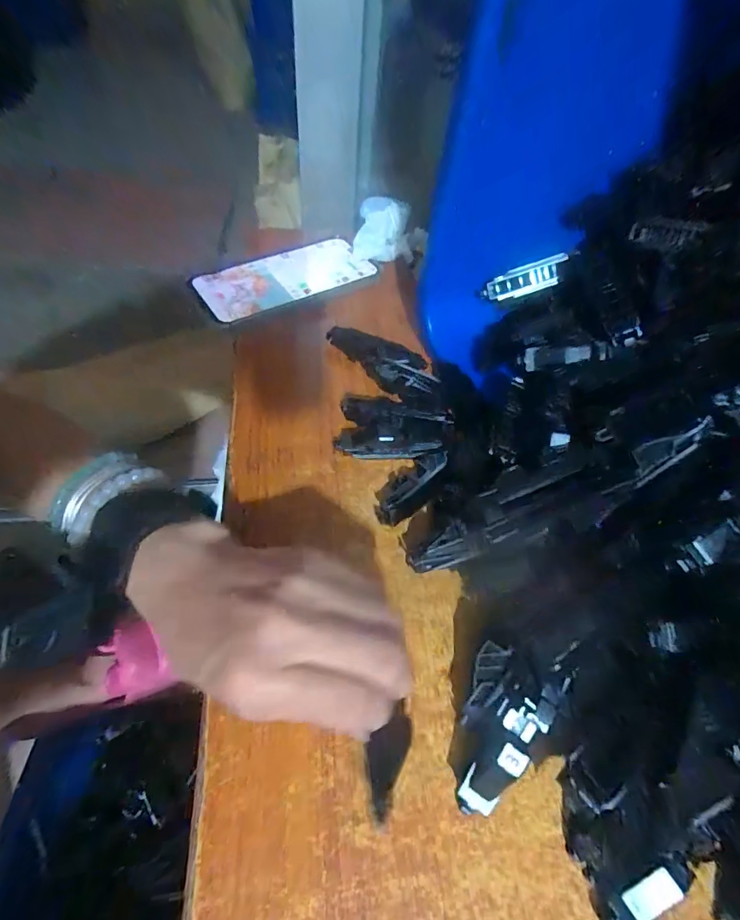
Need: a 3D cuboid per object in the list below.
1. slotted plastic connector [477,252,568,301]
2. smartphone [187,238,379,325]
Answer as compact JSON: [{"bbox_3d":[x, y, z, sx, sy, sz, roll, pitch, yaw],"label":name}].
[{"bbox_3d":[0.121,-0.141,0.341,0.064,0.018,0.015,-17,54,15],"label":"slotted plastic connector"},{"bbox_3d":[-0.077,-0.166,0.398,0.159,0.010,0.071,-27,60,-22],"label":"smartphone"}]

